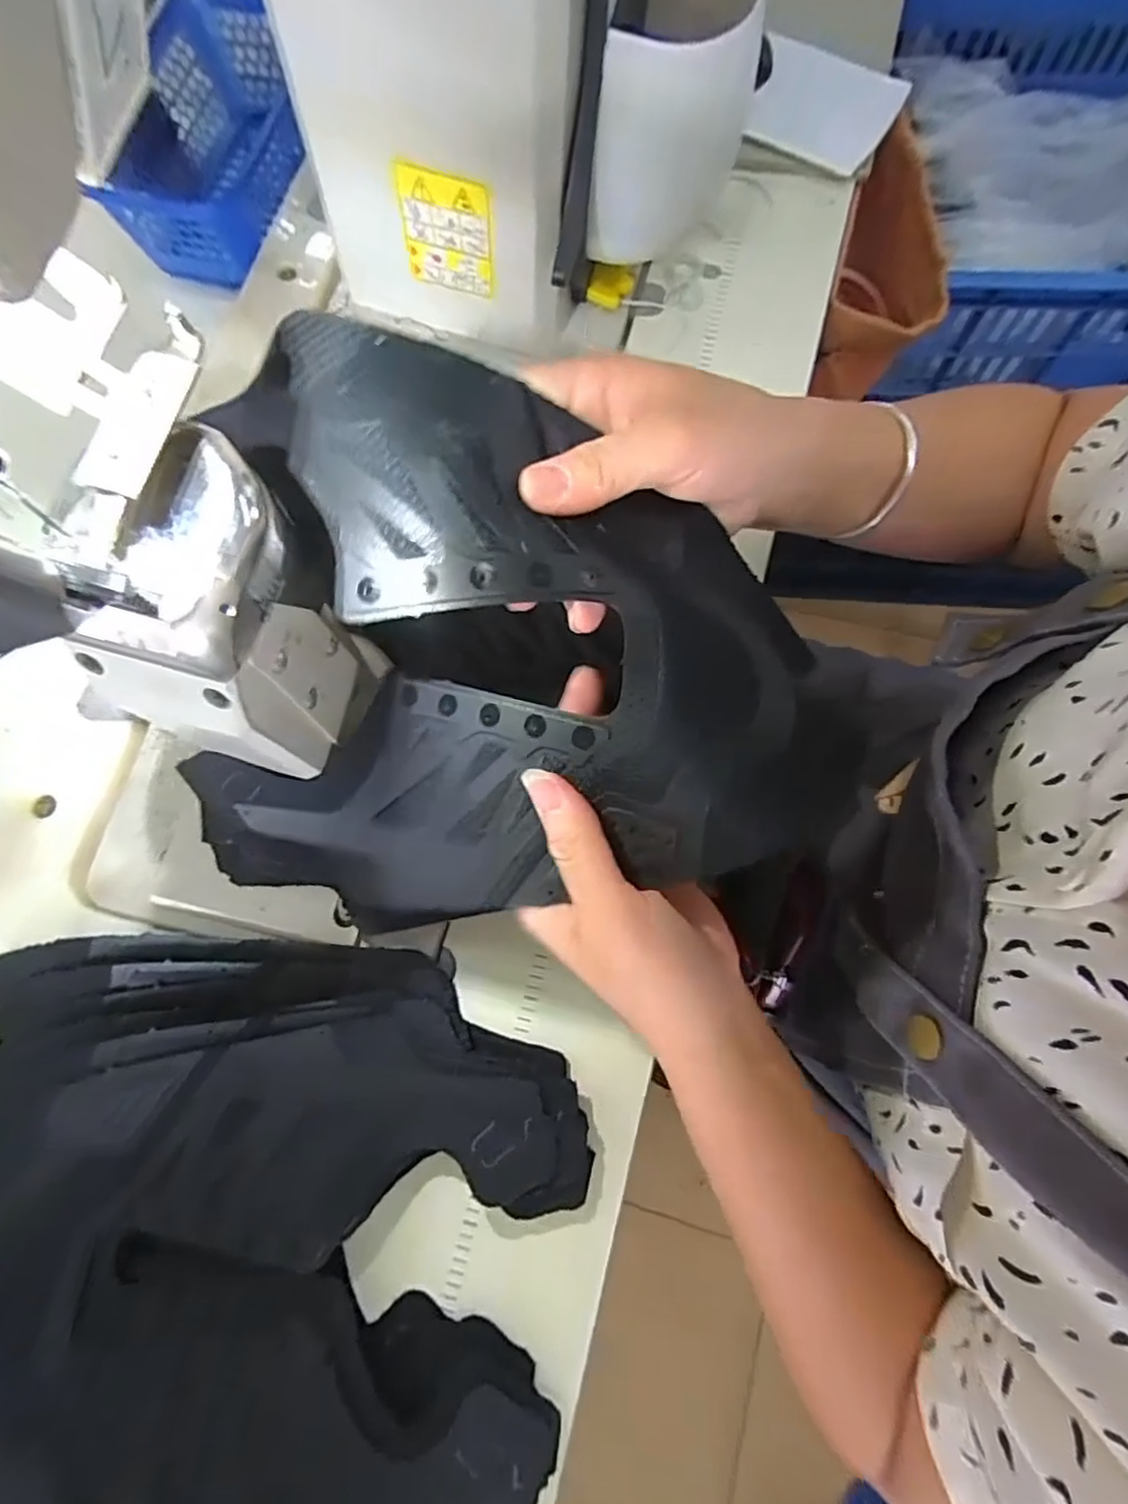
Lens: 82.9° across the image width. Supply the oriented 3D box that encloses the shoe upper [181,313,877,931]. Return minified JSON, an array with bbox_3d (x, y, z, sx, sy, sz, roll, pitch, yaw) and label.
[{"bbox_3d":[-0.025,-0.021,0.245,0.236,0.126,0.180,14,77,4],"label":"shoe upper"}]

